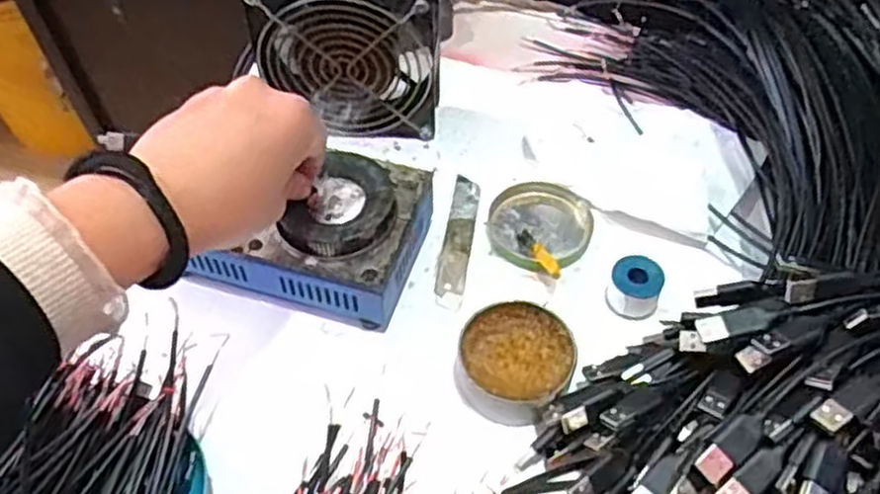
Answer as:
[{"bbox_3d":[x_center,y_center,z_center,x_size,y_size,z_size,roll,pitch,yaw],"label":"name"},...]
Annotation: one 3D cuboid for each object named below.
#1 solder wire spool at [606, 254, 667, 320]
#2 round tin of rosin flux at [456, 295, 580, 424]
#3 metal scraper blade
[{"bbox_3d":[0.115,0.024,0.460,0.030,0.022,0.030,-1,54,1],"label":"solder wire spool"},{"bbox_3d":[0.042,0.063,0.433,0.062,0.026,0.063,-1,54,1],"label":"round tin of rosin flux"},{"bbox_3d":[0.012,-0.006,0.498,0.019,0.004,0.102,7,55,7],"label":"metal scraper blade"}]

